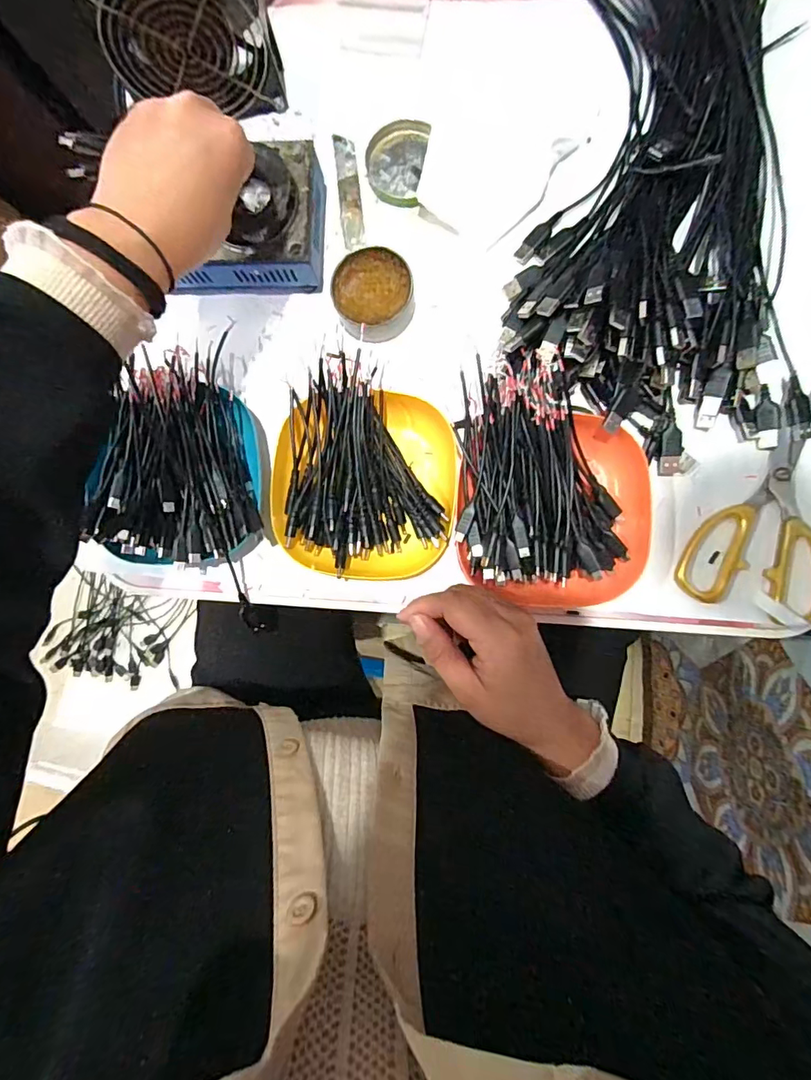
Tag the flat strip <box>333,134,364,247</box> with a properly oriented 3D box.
[{"bbox_3d":[-0.046,-0.289,0.413,0.017,0.004,0.096,-7,89,5],"label":"flat strip"}]

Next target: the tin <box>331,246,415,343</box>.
[{"bbox_3d":[-0.026,-0.197,0.401,0.061,0.025,0.064,0,89,5],"label":"tin"}]

